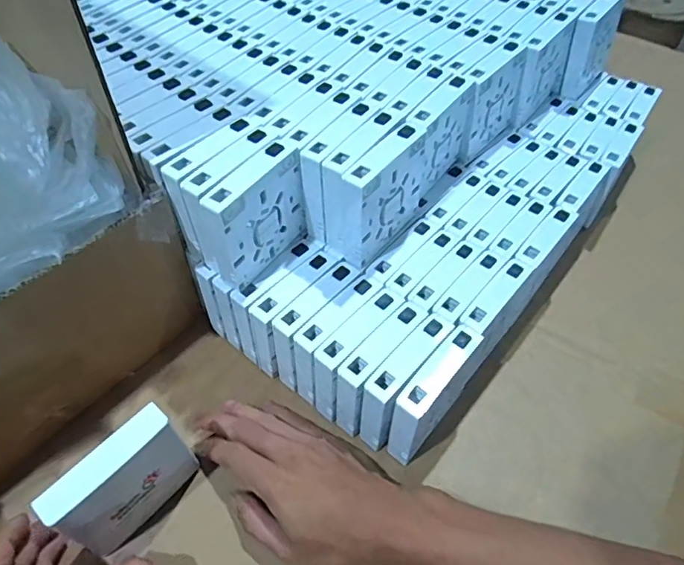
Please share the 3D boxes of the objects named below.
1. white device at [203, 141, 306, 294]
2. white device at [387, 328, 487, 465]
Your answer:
[{"bbox_3d":[-0.064,-0.049,0.388,0.023,0.087,0.089,31,57,22],"label":"white device"},{"bbox_3d":[0.068,0.091,0.391,0.024,0.092,0.094,34,58,23],"label":"white device"}]

